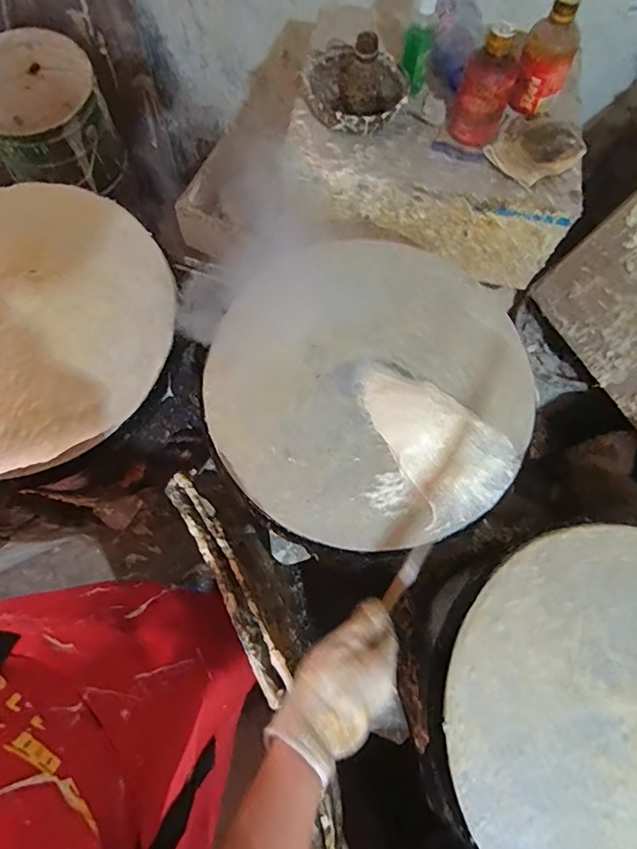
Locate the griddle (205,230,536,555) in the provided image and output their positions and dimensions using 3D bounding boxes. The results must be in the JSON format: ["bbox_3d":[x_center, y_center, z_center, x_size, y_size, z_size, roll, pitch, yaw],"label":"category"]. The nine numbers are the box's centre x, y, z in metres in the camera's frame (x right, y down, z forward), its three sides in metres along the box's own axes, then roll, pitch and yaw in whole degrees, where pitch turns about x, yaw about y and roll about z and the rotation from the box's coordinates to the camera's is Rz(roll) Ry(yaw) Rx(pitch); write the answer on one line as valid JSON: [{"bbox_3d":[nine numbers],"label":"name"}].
[{"bbox_3d":[0.061,-0.052,0.554,0.362,0.036,0.365,0,75,-1],"label":"griddle"}]

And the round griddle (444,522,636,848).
[{"bbox_3d":[0.316,0.298,0.471,0.365,0.024,0.368,0,74,-1],"label":"round griddle"}]

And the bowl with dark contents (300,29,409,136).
[{"bbox_3d":[0.052,-0.473,0.667,0.135,0.091,0.144,0,74,-1],"label":"bowl with dark contents"}]

